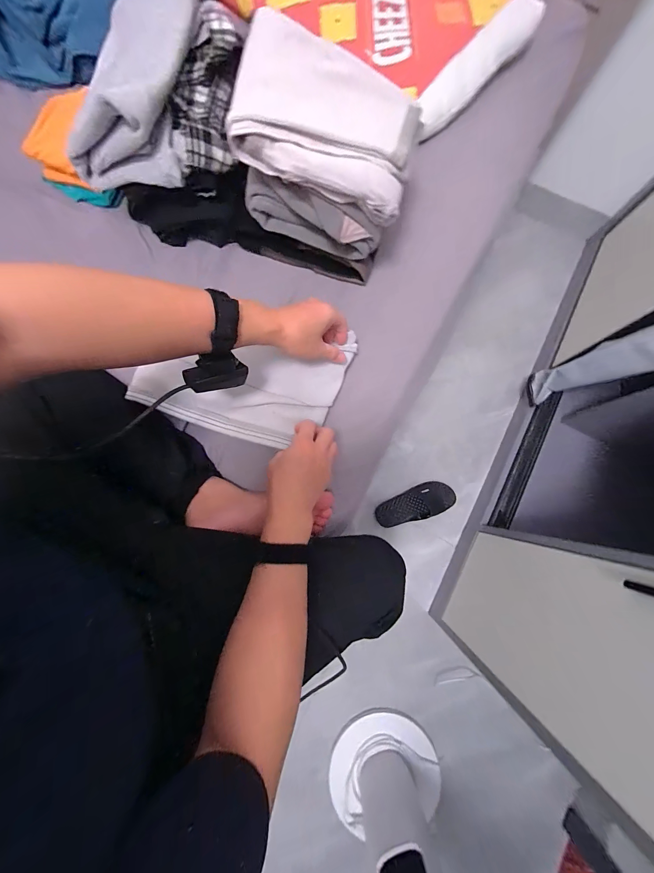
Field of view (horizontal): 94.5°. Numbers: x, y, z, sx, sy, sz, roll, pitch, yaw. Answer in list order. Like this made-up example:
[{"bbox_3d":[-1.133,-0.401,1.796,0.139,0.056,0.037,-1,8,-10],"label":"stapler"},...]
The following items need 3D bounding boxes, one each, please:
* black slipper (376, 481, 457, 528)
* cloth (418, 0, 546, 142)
[{"bbox_3d":[0.276,0.207,0.941,0.250,0.077,0.095,-14,79,-3],"label":"black slipper"},{"bbox_3d":[0.286,-0.702,0.571,0.056,0.061,0.333,42,81,7],"label":"cloth"}]

